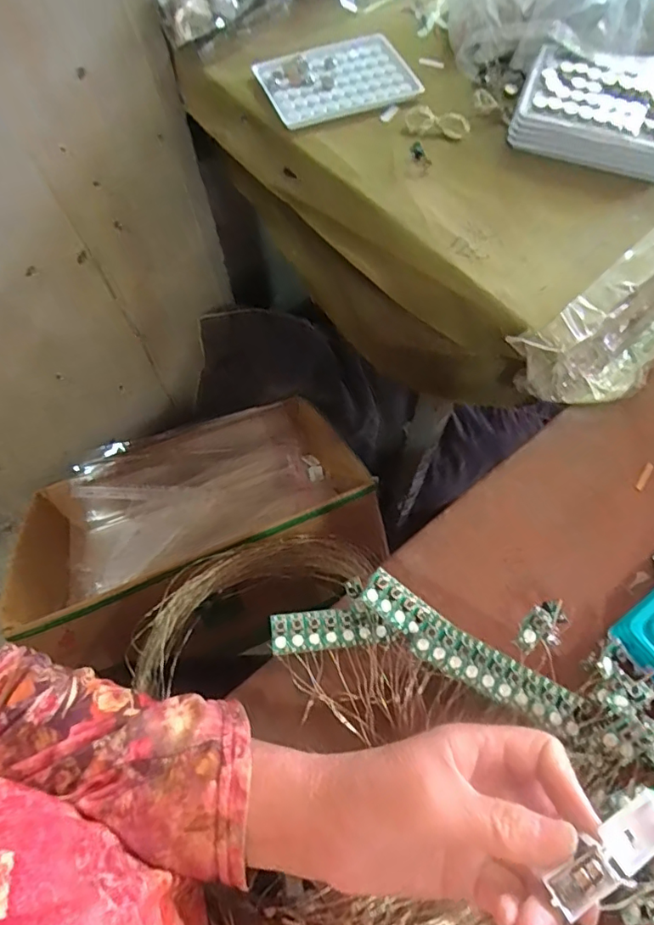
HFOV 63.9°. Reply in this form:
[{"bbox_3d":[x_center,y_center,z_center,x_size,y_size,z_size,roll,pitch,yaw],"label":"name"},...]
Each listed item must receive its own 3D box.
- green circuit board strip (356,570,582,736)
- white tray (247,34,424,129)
[{"bbox_3d":[0.074,0.100,0.271,0.123,0.017,0.026,31,70,14],"label":"green circuit board strip"},{"bbox_3d":[0.007,-0.366,0.497,0.135,0.010,0.110,-19,67,-7],"label":"white tray"}]

